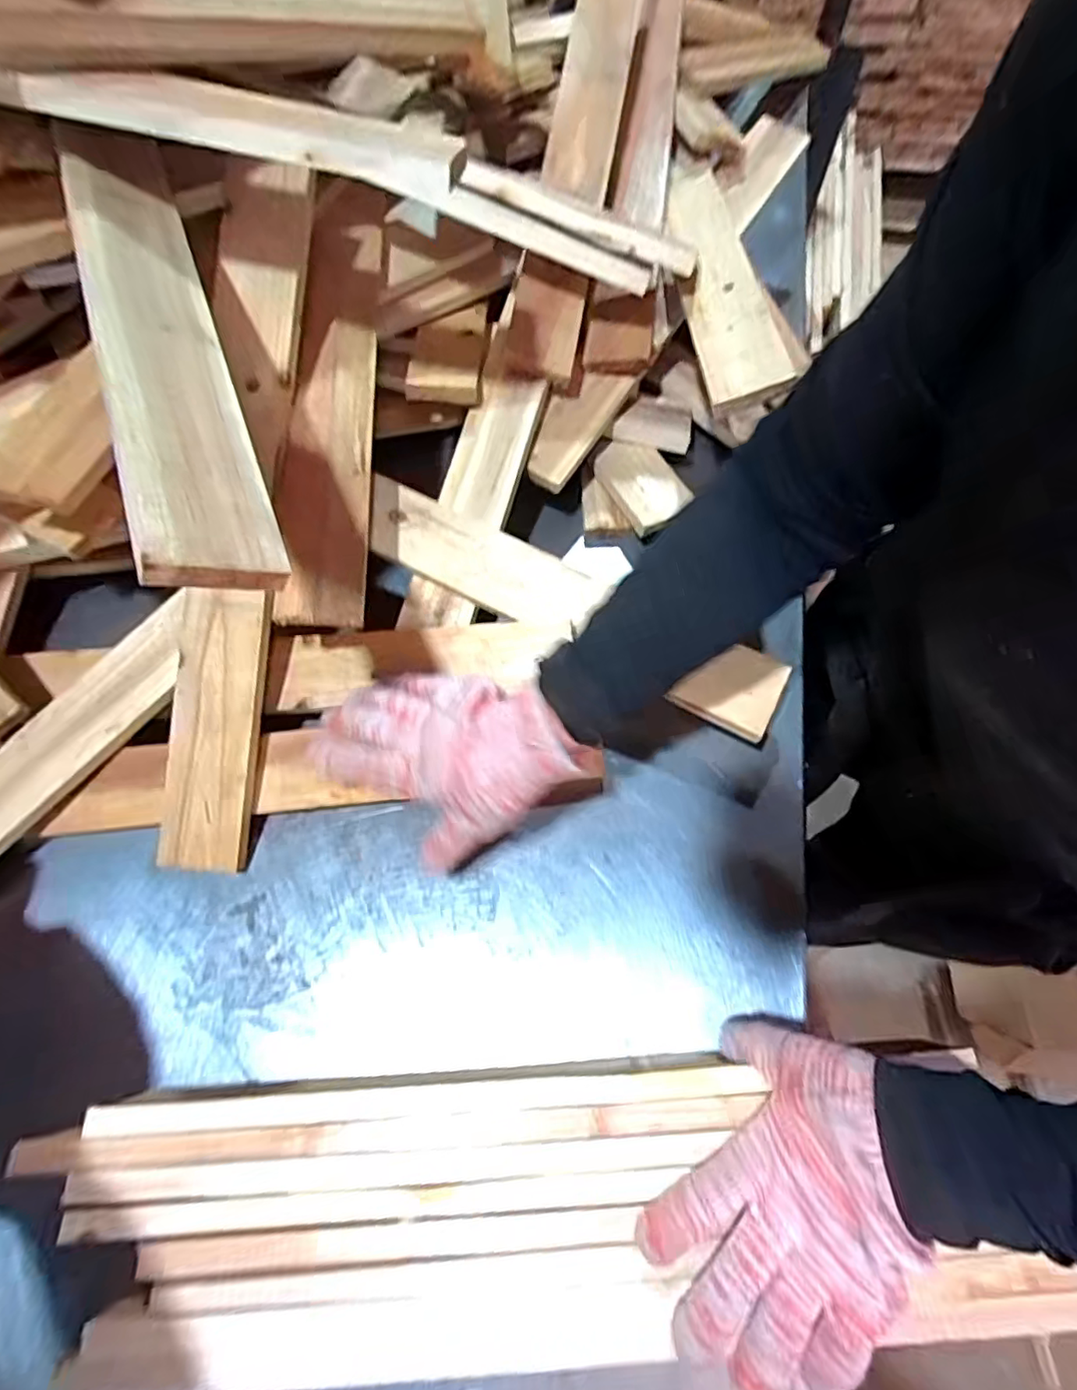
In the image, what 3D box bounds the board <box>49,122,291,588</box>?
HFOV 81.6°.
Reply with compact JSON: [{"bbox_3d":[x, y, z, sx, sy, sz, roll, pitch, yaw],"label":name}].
[{"bbox_3d":[-0.210,-0.209,0.340,0.062,0.010,0.369,-4,60,-42],"label":"board"}]

